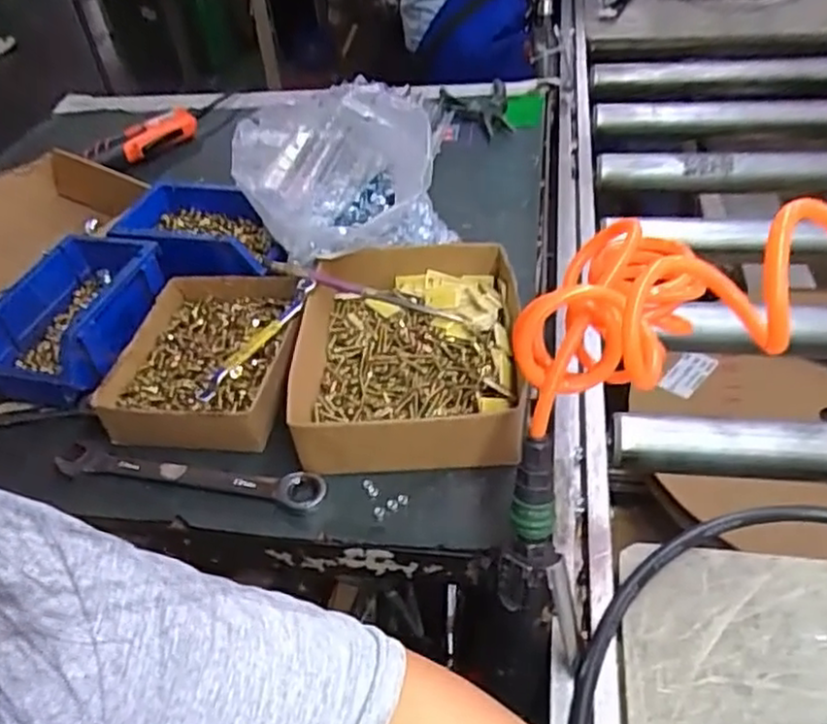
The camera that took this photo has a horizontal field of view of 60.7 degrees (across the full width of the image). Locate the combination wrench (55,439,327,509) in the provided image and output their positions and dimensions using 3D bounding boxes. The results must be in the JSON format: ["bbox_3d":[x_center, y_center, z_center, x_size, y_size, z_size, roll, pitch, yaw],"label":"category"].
[{"bbox_3d":[-0.173,0.084,0.536,0.224,0.010,0.030,7,45,14],"label":"combination wrench"}]

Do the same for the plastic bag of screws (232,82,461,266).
[{"bbox_3d":[-0.066,-0.172,0.644,0.172,0.155,0.114,-18,45,-11],"label":"plastic bag of screws"}]

